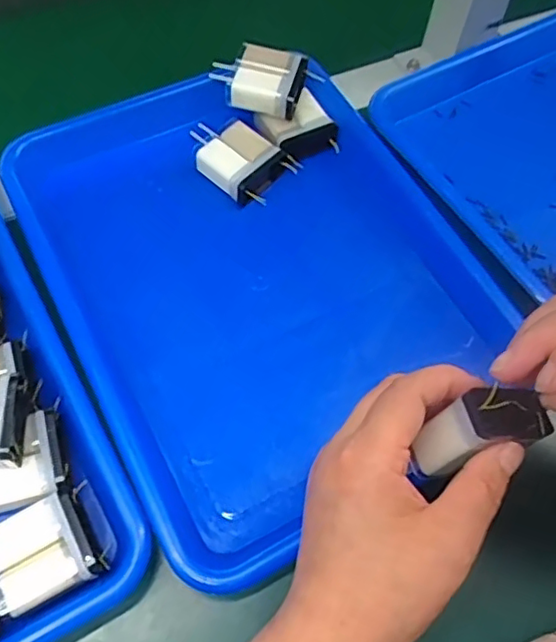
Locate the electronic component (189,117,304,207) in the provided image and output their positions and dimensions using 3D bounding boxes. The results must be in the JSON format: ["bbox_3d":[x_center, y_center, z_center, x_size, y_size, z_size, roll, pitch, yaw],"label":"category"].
[{"bbox_3d":[-0.029,-0.116,0.445,0.075,0.021,0.049,35,65,15],"label":"electronic component"}]

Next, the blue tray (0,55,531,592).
[{"bbox_3d":[-0.015,-0.034,0.409,0.250,0.045,0.314,-25,66,-16],"label":"blue tray"}]

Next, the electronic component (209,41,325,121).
[{"bbox_3d":[-0.011,-0.175,0.446,0.072,0.024,0.044,13,61,4],"label":"electronic component"}]

